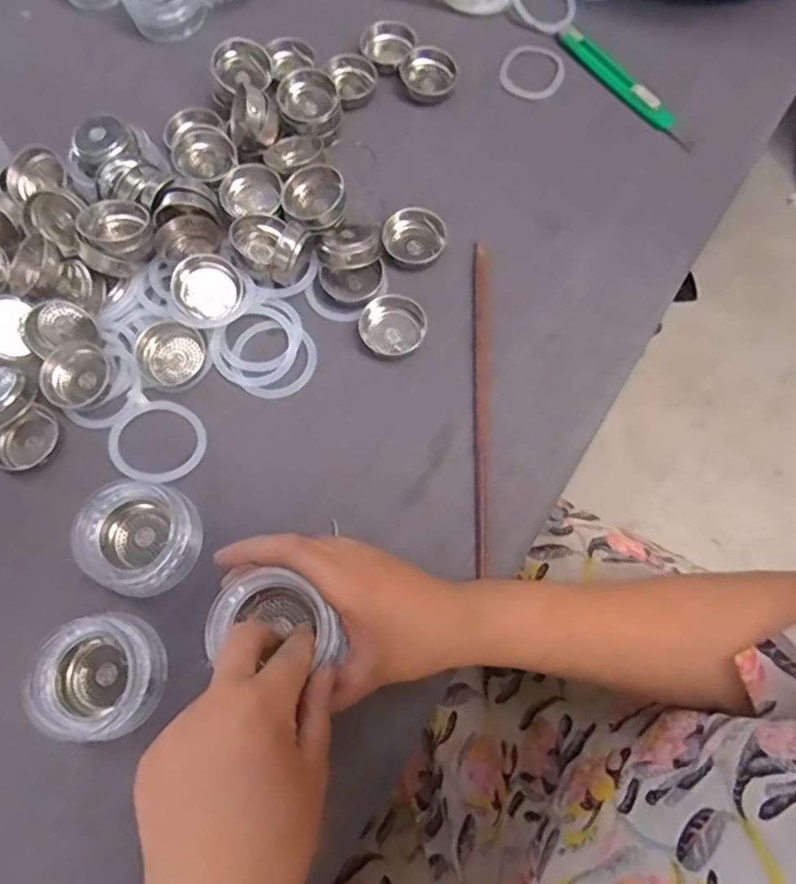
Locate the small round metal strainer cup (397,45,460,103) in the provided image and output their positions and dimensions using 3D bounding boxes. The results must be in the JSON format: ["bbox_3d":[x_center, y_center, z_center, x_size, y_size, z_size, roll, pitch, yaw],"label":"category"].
[{"bbox_3d":[0.023,-0.289,0.482,0.042,0.012,0.044,0,73,0],"label":"small round metal strainer cup"}]

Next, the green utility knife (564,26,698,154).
[{"bbox_3d":[0.177,-0.276,0.474,0.013,0.017,0.139,-33,76,-9],"label":"green utility knife"}]

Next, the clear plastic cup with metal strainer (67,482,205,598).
[{"bbox_3d":[-0.157,0.056,0.370,0.065,0.027,0.064,0,73,0],"label":"clear plastic cup with metal strainer"}]

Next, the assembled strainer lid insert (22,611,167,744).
[{"bbox_3d":[-0.166,0.130,0.342,0.063,0.035,0.063,0,73,0],"label":"assembled strainer lid insert"}]

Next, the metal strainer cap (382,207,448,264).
[{"bbox_3d":[0.012,-0.148,0.440,0.044,0.014,0.038,4,73,2],"label":"metal strainer cap"}]

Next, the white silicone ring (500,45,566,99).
[{"bbox_3d":[0.109,-0.298,0.492,0.049,0.004,0.051,0,73,0],"label":"white silicone ring"}]

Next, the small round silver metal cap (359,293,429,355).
[{"bbox_3d":[-0.003,-0.081,0.425,0.044,0.021,0.038,-11,73,-3],"label":"small round silver metal cap"}]

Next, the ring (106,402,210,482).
[{"bbox_3d":[-0.155,-0.001,0.393,0.059,0.007,0.055,0,73,0],"label":"ring"}]

